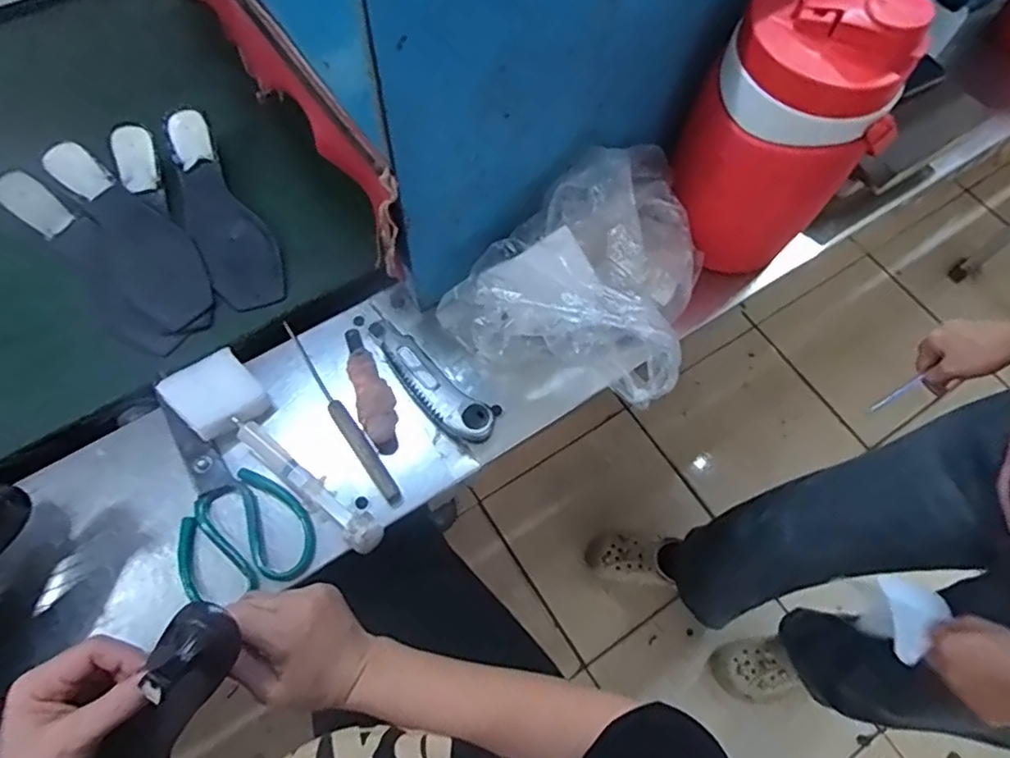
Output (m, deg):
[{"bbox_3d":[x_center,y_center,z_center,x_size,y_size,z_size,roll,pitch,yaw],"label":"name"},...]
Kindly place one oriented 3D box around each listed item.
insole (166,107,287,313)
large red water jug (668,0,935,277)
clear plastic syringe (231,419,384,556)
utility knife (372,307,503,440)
[{"bbox_3d":[-0.289,-0.169,0.630,0.067,0.045,0.222,-27,69,-14],"label":"insole"},{"bbox_3d":[0.221,-0.202,0.528,0.129,0.222,0.118,-15,67,-9],"label":"large red water jug"},{"bbox_3d":[-0.162,0.084,0.512,0.154,0.018,0.024,37,69,13],"label":"clear plastic syringe"},{"bbox_3d":[-0.072,-0.003,0.558,0.156,0.022,0.045,42,70,15],"label":"utility knife"}]

